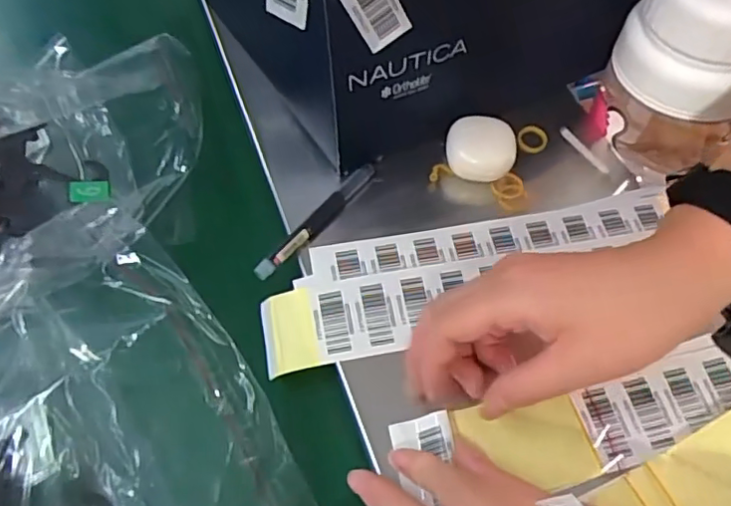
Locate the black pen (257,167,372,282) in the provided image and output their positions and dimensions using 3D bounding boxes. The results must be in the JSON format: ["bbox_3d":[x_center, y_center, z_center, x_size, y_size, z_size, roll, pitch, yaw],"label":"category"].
[{"bbox_3d":[-0.031,-0.022,0.384,0.011,0.012,0.107,36,62,17],"label":"black pen"}]

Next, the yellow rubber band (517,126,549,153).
[{"bbox_3d":[0.124,-0.084,0.438,0.022,0.008,0.024,2,57,-3],"label":"yellow rubber band"}]

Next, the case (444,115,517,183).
[{"bbox_3d":[0.079,-0.071,0.412,0.046,0.023,0.043,9,57,1],"label":"case"}]

